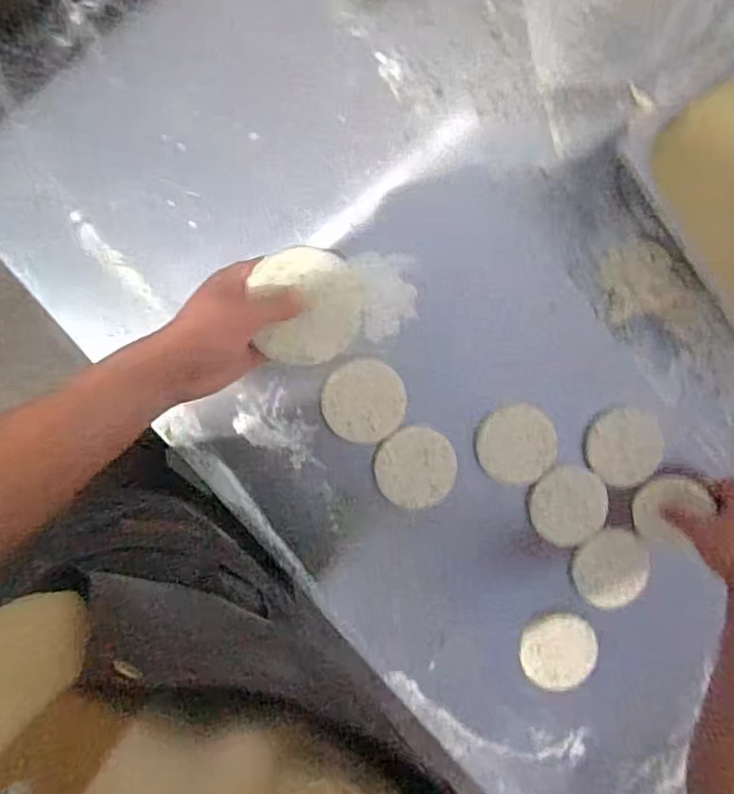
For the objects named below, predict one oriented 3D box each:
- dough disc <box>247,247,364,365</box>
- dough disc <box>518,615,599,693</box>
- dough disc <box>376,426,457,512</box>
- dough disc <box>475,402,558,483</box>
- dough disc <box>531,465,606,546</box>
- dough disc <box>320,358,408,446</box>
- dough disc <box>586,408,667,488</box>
[{"bbox_3d":[-0.047,-0.072,0.503,0.086,0.018,0.093,-8,117,-15],"label":"dough disc"},{"bbox_3d":[0.244,0.322,0.781,0.092,0.023,0.093,-1,96,-5],"label":"dough disc"},{"bbox_3d":[0.059,0.084,0.731,0.094,0.009,0.095,-1,96,-5],"label":"dough disc"},{"bbox_3d":[0.181,0.058,0.738,0.090,0.011,0.094,-1,96,-5],"label":"dough disc"},{"bbox_3d":[0.249,0.135,0.755,0.093,0.007,0.102,-1,96,-5],"label":"dough disc"},{"bbox_3d":[-0.003,0.005,0.715,0.094,0.010,0.092,-1,96,-5],"label":"dough disc"},{"bbox_3d":[0.319,0.061,0.755,0.100,0.007,0.094,-1,96,-5],"label":"dough disc"}]

